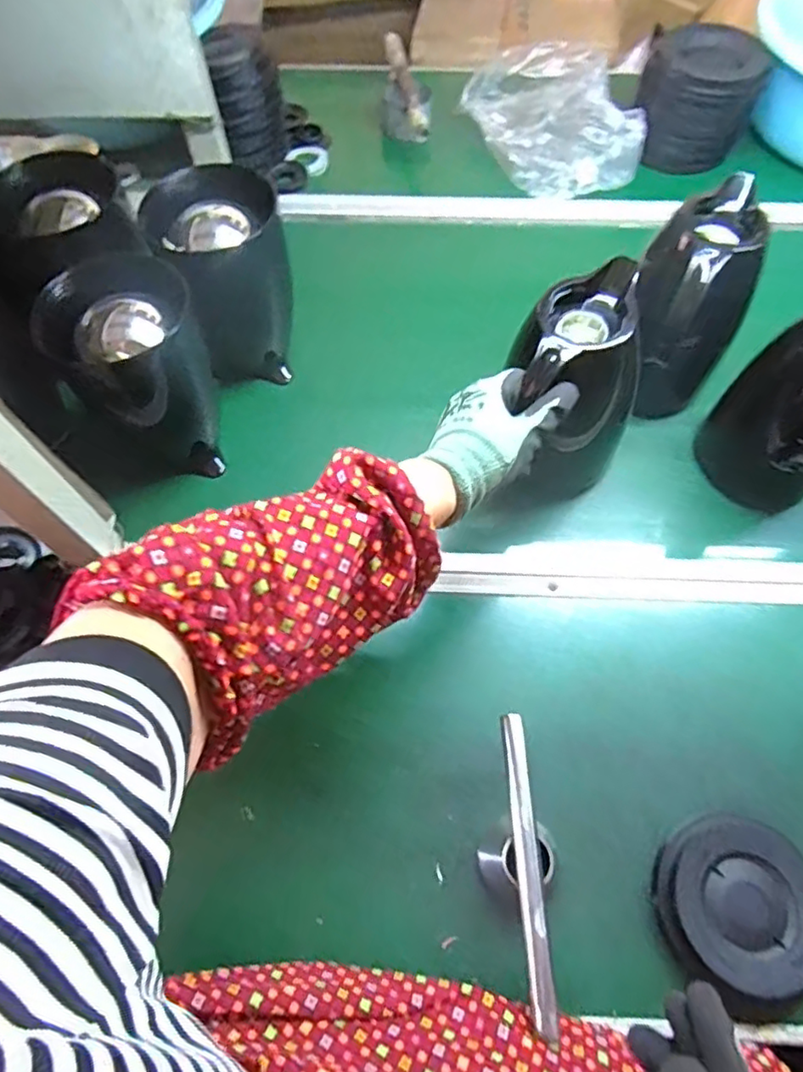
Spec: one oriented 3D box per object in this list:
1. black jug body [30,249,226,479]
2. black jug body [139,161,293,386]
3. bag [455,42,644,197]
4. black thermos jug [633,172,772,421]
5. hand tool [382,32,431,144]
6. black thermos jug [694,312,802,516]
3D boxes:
[{"bbox_3d":[-0.250,-0.147,0.595,0.123,0.190,0.125,-23,65,-11],"label":"black jug body"},{"bbox_3d":[-0.184,-0.270,0.649,0.123,0.186,0.125,-20,65,-10],"label":"black jug body"},{"bbox_3d":[0.220,-0.607,0.875,0.201,0.073,0.278,-19,65,-9],"label":"bag"},{"bbox_3d":[0.272,-0.210,0.599,0.108,0.191,0.152,32,67,15],"label":"black thermos jug"},{"bbox_3d":[0.004,-0.653,0.889,0.072,0.057,0.205,-9,63,-4],"label":"hand tool"},{"bbox_3d":[0.370,-0.119,0.561,0.140,0.196,0.120,-37,69,-17],"label":"black thermos jug"}]

